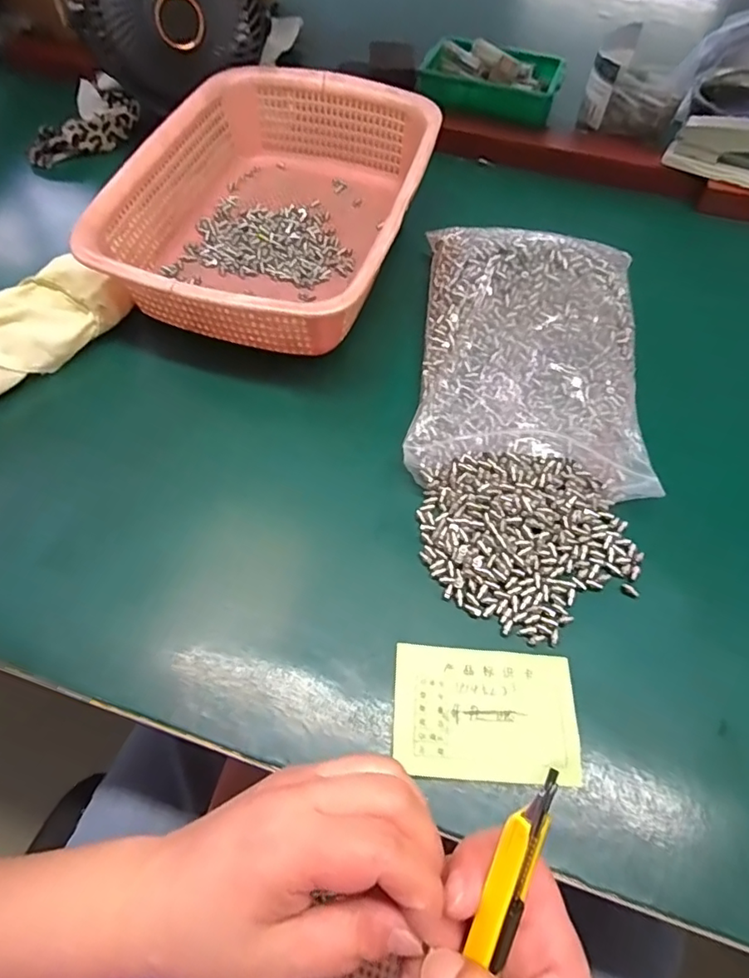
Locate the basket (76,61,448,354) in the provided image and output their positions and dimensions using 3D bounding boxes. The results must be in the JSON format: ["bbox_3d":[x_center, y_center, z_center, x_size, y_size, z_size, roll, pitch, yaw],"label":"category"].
[{"bbox_3d":[-0.078,-0.233,0.465,0.221,0.077,0.298,15,61,9],"label":"basket"}]

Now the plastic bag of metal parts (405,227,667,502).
[{"bbox_3d":[0.113,-0.107,0.402,0.163,0.039,0.226,5,60,3],"label":"plastic bag of metal parts"}]

